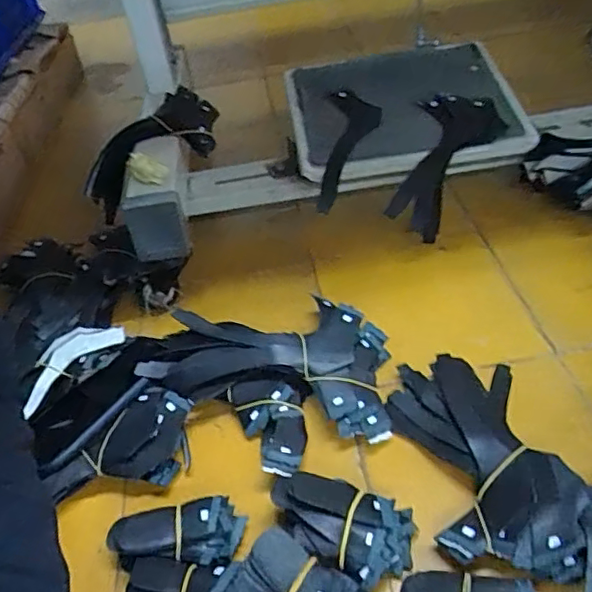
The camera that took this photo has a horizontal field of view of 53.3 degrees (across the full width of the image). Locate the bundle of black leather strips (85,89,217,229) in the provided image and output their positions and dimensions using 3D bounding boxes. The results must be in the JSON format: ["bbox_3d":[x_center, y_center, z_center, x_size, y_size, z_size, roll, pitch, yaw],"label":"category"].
[{"bbox_3d":[-0.174,-0.176,0.703,0.188,0.069,0.090,-41,48,-4],"label":"bundle of black leather strips"}]

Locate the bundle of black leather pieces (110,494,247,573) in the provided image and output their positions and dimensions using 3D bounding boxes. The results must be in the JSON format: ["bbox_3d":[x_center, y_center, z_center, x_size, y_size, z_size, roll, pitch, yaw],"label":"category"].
[{"bbox_3d":[-0.088,0.183,0.440,0.094,0.031,0.043,-13,42,-6],"label":"bundle of black leather pieces"}]

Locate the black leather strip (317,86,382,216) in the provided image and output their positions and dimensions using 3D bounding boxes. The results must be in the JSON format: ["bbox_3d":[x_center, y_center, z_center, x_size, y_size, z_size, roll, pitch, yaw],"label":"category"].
[{"bbox_3d":[0.052,-0.172,0.682,0.069,0.052,0.156,13,75,21],"label":"black leather strip"}]

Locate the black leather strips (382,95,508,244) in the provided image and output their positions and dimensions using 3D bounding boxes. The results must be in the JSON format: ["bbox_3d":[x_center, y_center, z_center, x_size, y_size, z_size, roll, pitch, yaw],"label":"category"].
[{"bbox_3d":[0.165,-0.150,0.666,0.088,0.055,0.167,27,89,32],"label":"black leather strips"}]

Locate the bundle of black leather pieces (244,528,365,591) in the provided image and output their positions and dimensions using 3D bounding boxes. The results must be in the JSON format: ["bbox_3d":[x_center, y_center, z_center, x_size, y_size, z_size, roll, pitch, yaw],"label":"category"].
[{"bbox_3d":[0.009,0.204,0.412,0.094,0.019,0.041,21,49,28],"label":"bundle of black leather pieces"}]

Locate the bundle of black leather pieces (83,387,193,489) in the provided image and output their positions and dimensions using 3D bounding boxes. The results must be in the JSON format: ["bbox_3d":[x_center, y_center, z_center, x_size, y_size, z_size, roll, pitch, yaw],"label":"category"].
[{"bbox_3d":[-0.136,0.119,0.515,0.074,0.026,0.083,2,43,11],"label":"bundle of black leather pieces"}]

